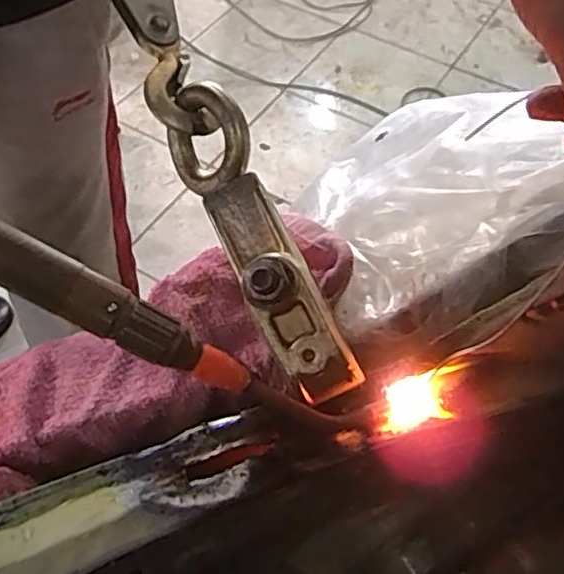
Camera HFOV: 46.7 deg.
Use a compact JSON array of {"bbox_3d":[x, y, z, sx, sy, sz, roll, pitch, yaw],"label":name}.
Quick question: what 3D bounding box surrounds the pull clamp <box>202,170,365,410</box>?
[{"bbox_3d":[-0.006,-0.001,0.369,0.041,0.073,0.136,-24,59,-16],"label":"pull clamp"}]

